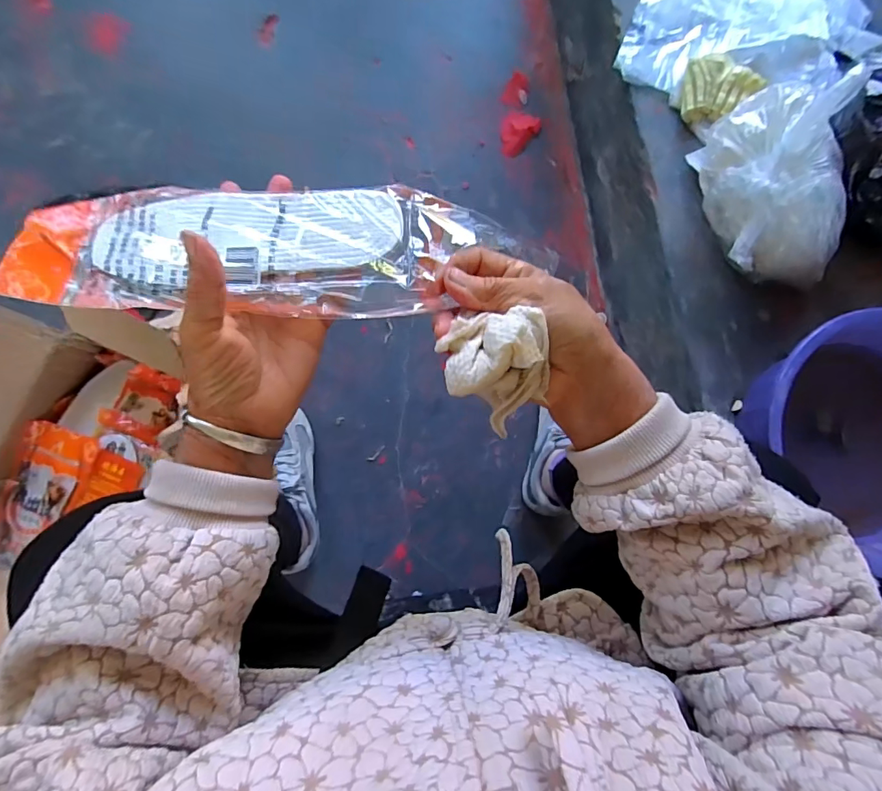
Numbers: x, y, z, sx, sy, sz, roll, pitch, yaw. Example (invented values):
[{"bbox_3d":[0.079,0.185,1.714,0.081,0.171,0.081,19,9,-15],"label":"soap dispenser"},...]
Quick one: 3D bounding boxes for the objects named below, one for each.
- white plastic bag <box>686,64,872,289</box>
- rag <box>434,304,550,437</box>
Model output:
[{"bbox_3d":[0.399,-0.242,0.540,0.148,0.164,0.199,-2,87,-6],"label":"white plastic bag"},{"bbox_3d":[0.031,-0.011,0.265,0.056,0.056,0.061,-16,87,-4],"label":"rag"}]

